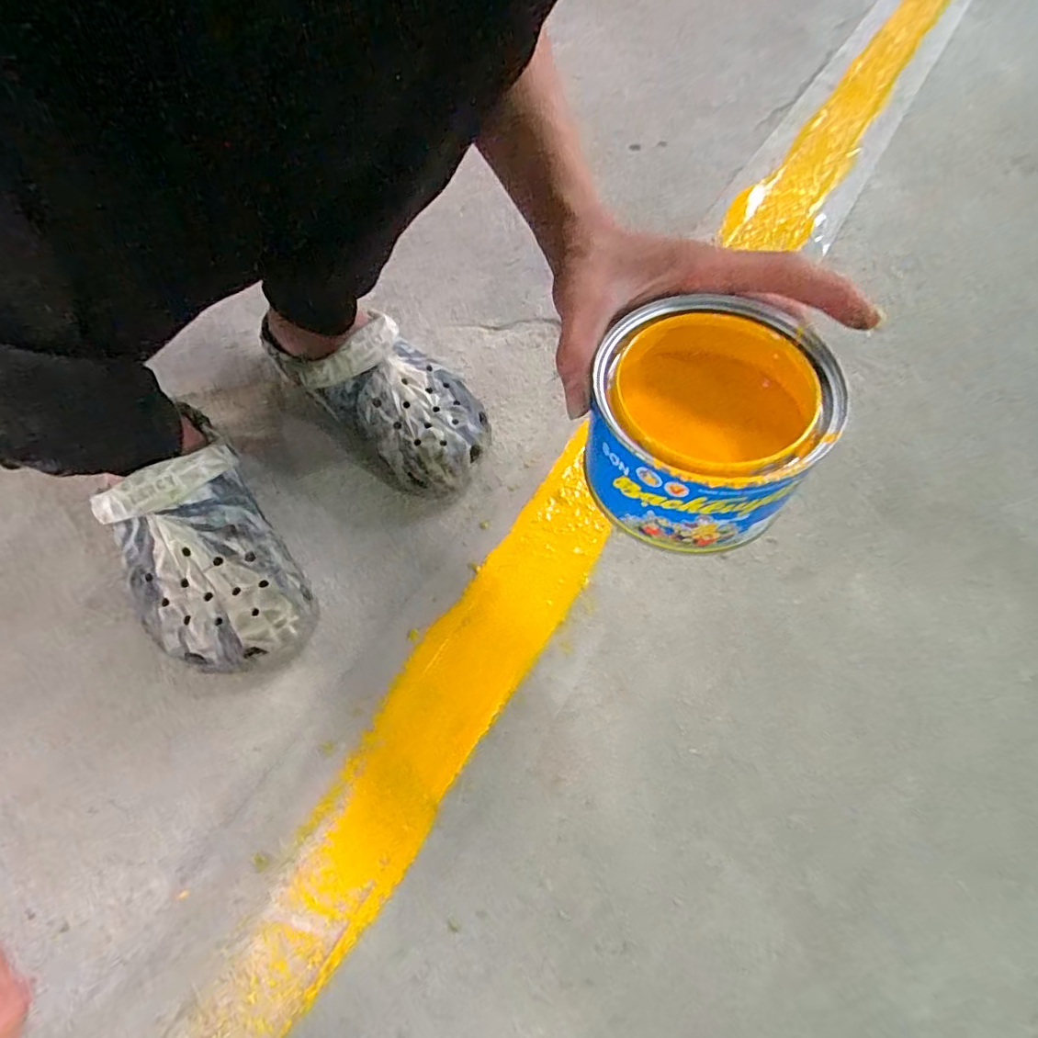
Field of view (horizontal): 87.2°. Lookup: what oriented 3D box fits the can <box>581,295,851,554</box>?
[{"bbox_3d":[0.084,-0.045,0.265,0.104,0.070,0.102,1,60,-2],"label":"can"}]

